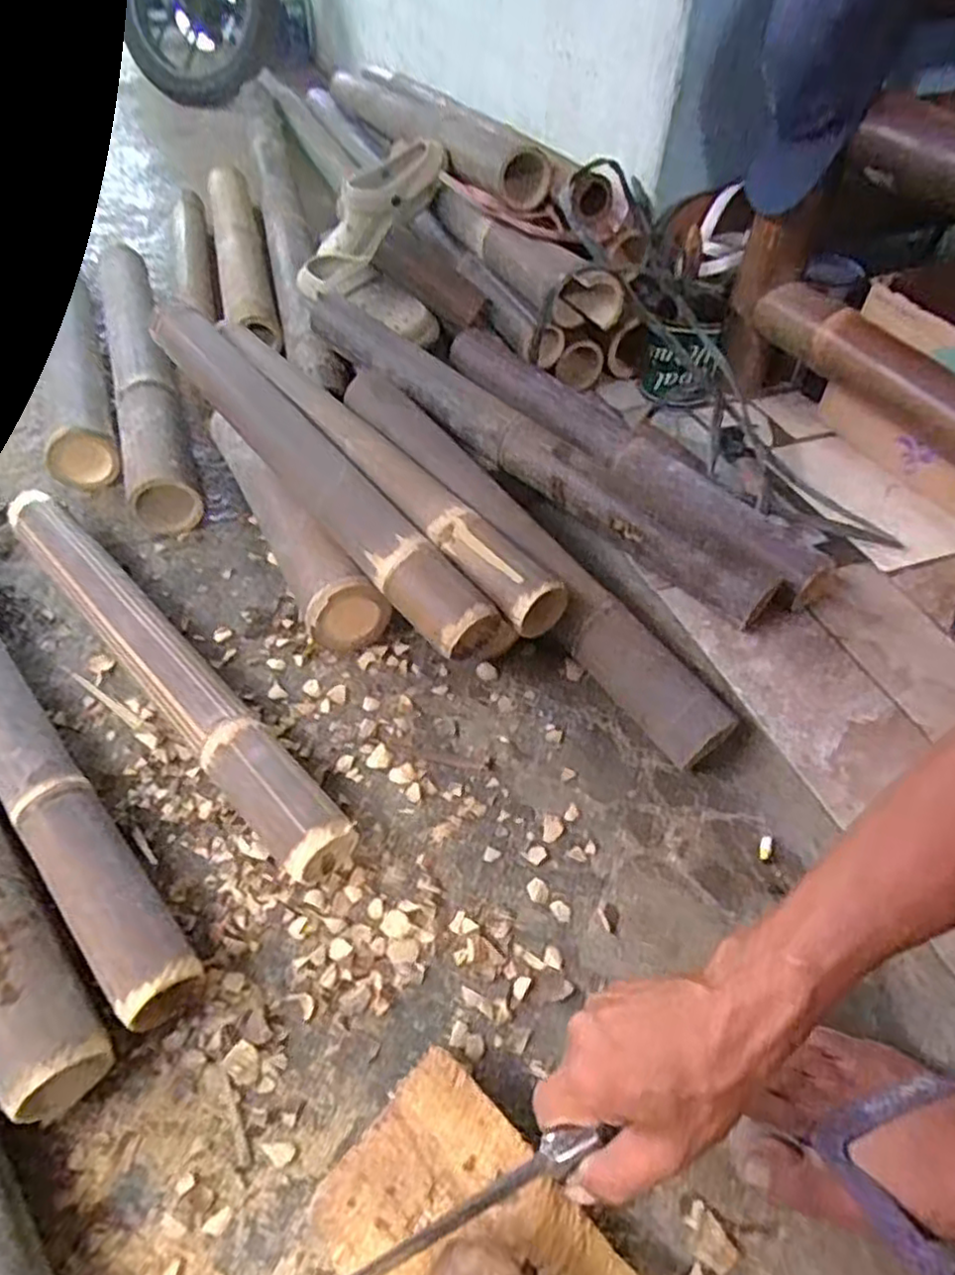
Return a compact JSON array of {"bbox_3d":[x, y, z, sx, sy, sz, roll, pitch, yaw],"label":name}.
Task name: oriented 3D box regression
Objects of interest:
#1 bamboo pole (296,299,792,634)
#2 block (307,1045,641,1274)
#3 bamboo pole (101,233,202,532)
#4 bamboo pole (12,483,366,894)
[{"bbox_3d":[0.045,-0.228,0.803,0.094,0.073,0.659,-36,60,-29],"label":"bamboo pole"},{"bbox_3d":[-0.004,0.348,0.404,0.171,0.043,0.117,38,57,24],"label":"block"},{"bbox_3d":[-0.457,-0.365,0.957,0.074,0.081,0.610,-15,53,-16],"label":"bamboo pole"},{"bbox_3d":[-0.301,0.015,0.655,0.062,0.060,0.539,-35,61,-29],"label":"bamboo pole"}]

